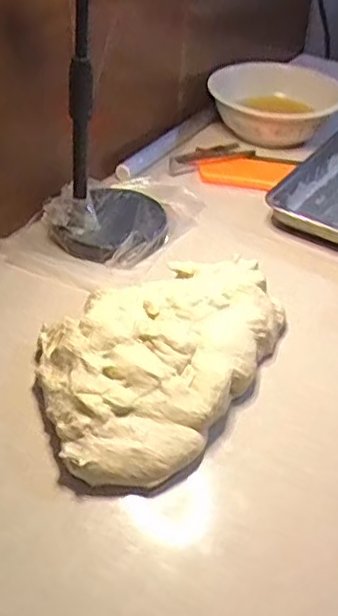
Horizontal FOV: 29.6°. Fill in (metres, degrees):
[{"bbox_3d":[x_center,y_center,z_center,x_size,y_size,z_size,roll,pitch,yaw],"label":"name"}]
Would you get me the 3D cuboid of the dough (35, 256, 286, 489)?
[{"bbox_3d":[-0.018,0.046,0.743,0.225,0.069,0.337,25,45,24],"label":"dough"}]

